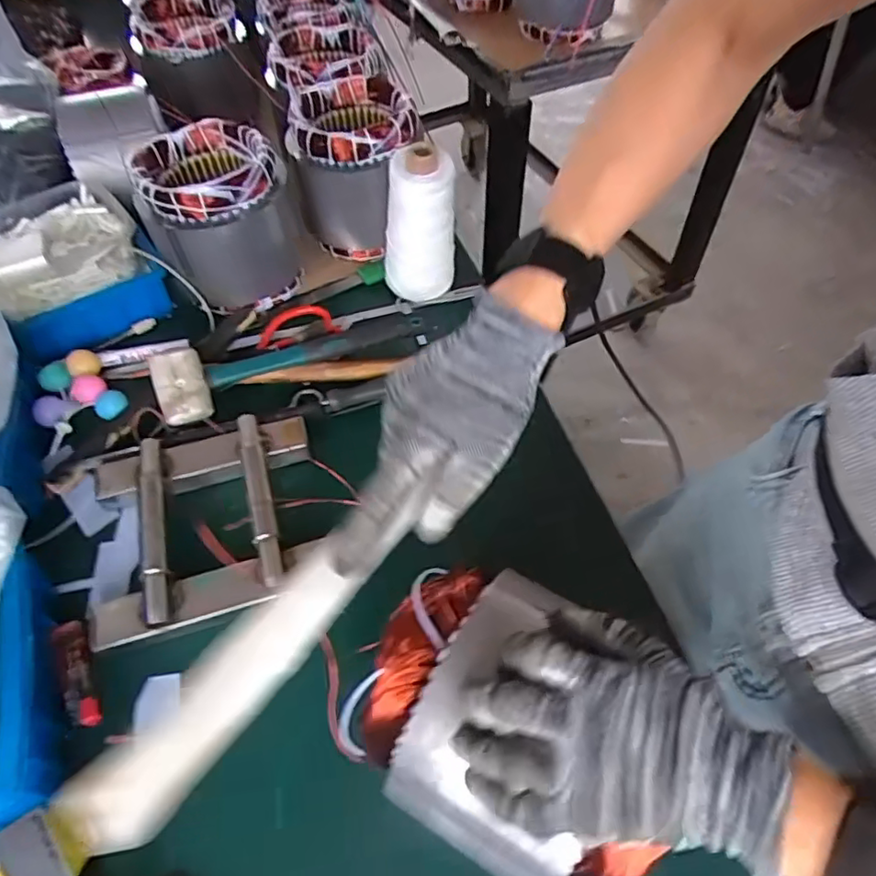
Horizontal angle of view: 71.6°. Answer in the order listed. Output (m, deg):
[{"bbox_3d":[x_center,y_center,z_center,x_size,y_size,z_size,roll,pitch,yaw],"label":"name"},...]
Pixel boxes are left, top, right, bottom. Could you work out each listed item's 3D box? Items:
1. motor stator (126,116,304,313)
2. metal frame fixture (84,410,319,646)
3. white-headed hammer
[{"bbox_3d":[-0.235,-0.241,0.668,0.146,0.159,0.134,-16,55,-10],"label":"motor stator"},{"bbox_3d":[-0.203,0.071,0.531,0.191,0.050,0.182,-13,55,-9],"label":"metal frame fixture"},{"bbox_3d":[-0.146,-0.089,0.620,0.278,0.045,0.077,-24,57,-16],"label":"white-headed hammer"}]

